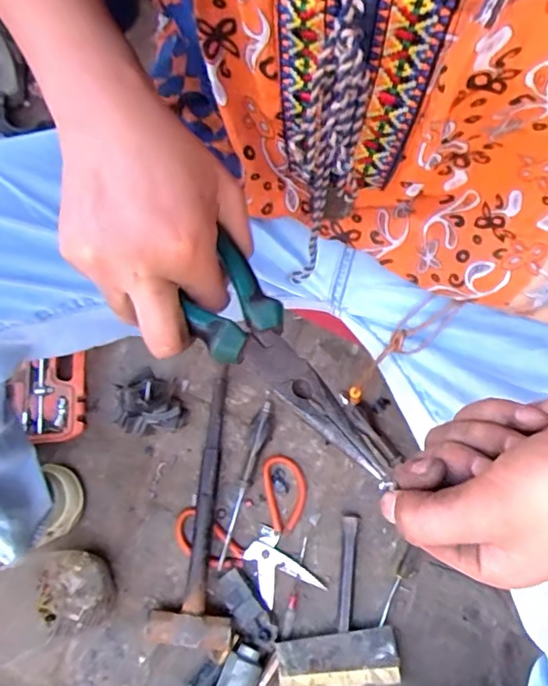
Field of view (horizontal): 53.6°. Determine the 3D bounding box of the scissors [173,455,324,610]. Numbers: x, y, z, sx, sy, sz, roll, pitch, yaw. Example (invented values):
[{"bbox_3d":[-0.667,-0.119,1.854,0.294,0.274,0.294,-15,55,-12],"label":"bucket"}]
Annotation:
[{"bbox_3d":[-0.030,0.245,0.681,0.172,0.015,0.163,-19,74,-3],"label":"scissors"}]

